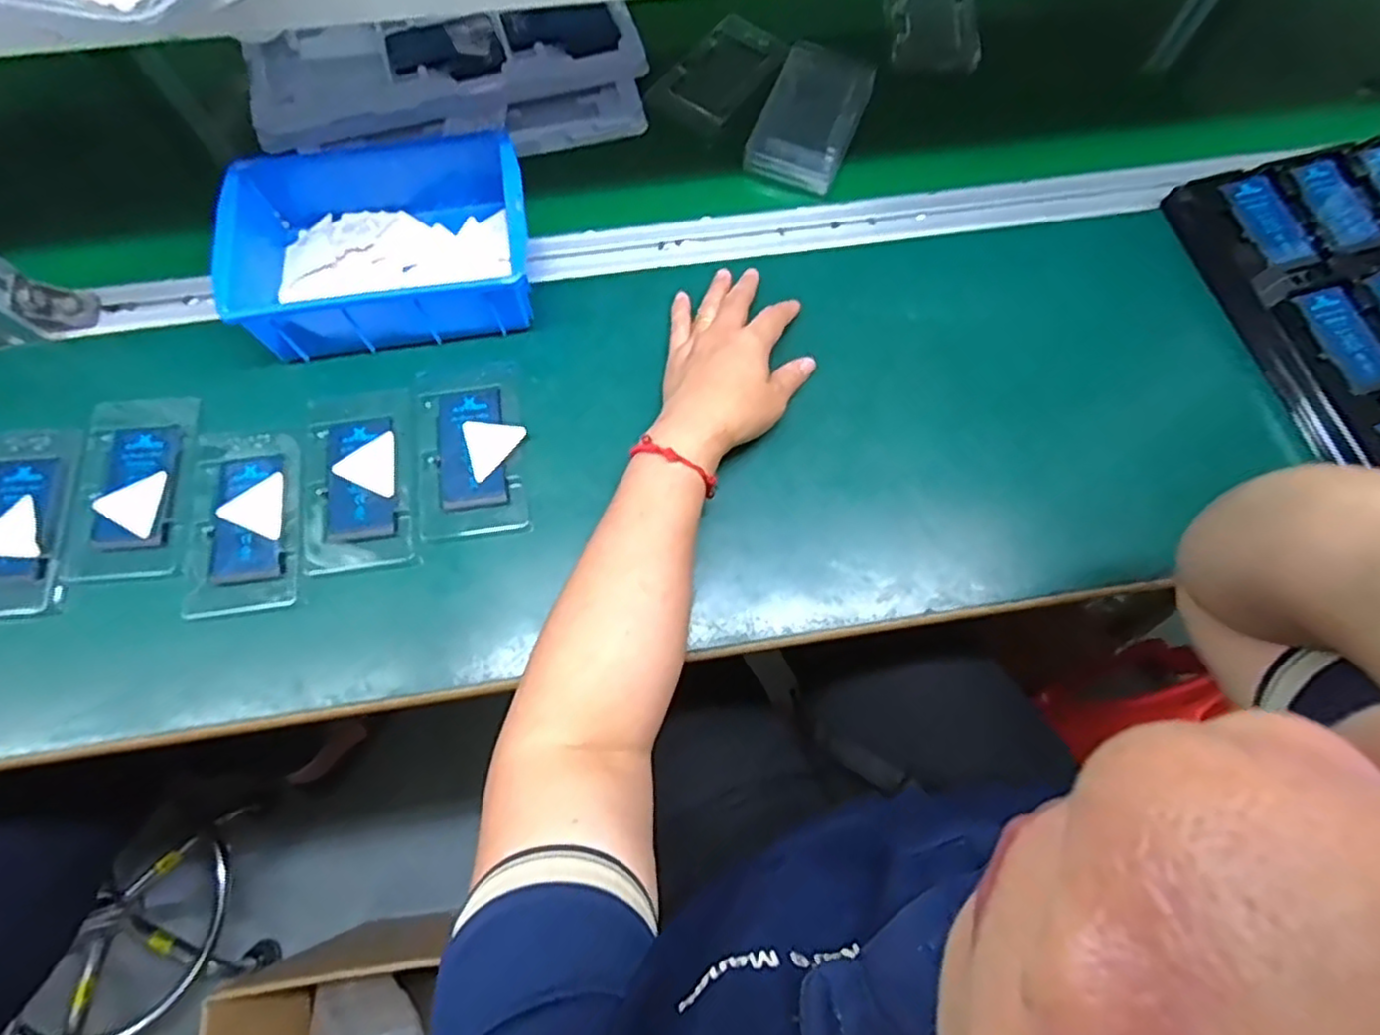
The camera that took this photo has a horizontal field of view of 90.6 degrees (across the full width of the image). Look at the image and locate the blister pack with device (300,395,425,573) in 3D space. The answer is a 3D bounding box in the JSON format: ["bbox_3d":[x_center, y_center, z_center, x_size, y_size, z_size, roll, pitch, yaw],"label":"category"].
[{"bbox_3d":[-0.228,-0.024,0.472,0.076,0.011,0.124,-9,71,-4],"label":"blister pack with device"}]

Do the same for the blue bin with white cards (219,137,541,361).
[{"bbox_3d":[-0.217,-0.202,0.496,0.196,0.065,0.149,-8,71,-4],"label":"blue bin with white cards"}]

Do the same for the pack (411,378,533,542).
[{"bbox_3d":[-0.154,-0.041,0.476,0.075,0.015,0.110,-8,70,-4],"label":"pack"}]

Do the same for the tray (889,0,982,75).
[{"bbox_3d":[0.222,-0.453,0.624,0.075,0.018,0.112,7,70,2],"label":"tray"}]

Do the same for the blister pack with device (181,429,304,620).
[{"bbox_3d":[-0.299,0.001,0.462,0.069,0.010,0.126,-6,70,-3],"label":"blister pack with device"}]

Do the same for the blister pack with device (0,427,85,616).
[{"bbox_3d":[-0.451,0.001,0.454,0.080,0.008,0.127,-7,70,-3],"label":"blister pack with device"}]

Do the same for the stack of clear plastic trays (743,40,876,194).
[{"bbox_3d":[0.101,-0.336,0.575,0.076,0.036,0.126,21,71,7],"label":"stack of clear plastic trays"}]

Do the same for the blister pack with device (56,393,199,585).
[{"bbox_3d":[-0.378,-0.022,0.465,0.076,0.008,0.127,-5,70,-2],"label":"blister pack with device"}]

